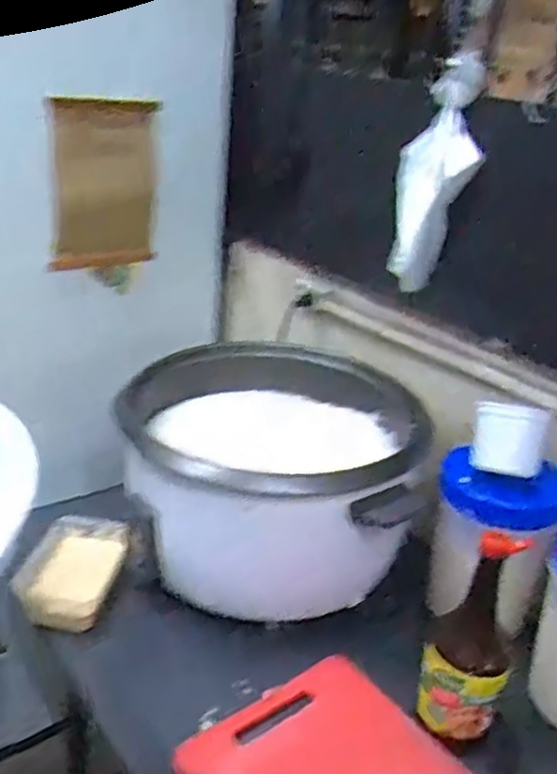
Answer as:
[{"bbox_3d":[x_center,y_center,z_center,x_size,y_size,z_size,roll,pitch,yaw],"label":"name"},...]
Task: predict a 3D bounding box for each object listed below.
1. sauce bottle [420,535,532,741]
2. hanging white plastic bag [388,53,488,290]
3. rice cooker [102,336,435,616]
[{"bbox_3d":[0.225,0.278,0.855,0.093,0.264,0.082,15,26,16],"label":"sauce bottle"},{"bbox_3d":[0.244,-0.328,1.154,0.094,0.326,0.097,0,26,-16],"label":"hanging white plastic bag"},{"bbox_3d":[-0.015,0.097,1.169,0.416,0.228,0.467,9,25,4],"label":"rice cooker"}]

